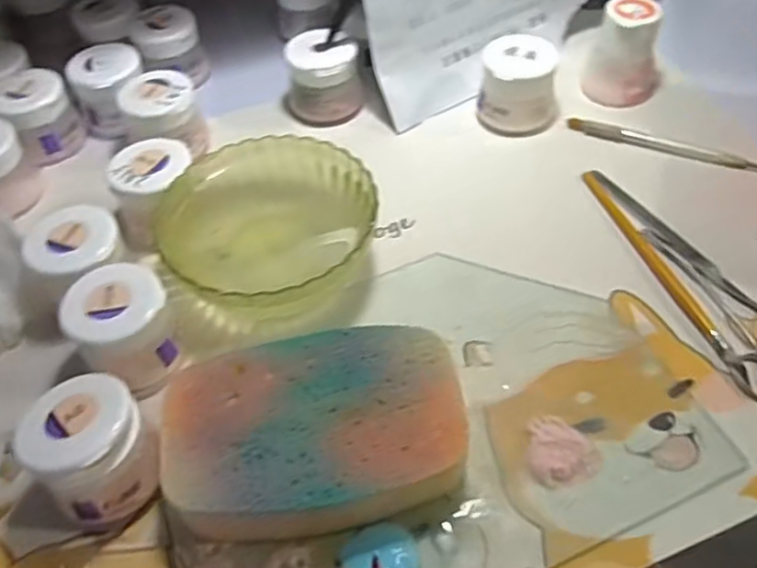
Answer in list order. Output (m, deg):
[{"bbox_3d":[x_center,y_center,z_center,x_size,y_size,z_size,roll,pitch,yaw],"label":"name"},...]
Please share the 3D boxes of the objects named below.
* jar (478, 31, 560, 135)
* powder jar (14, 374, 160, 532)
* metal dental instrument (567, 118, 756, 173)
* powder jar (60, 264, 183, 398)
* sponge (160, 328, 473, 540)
[{"bbox_3d":[0.099,-0.138,0.473,0.052,0.054,0.042,8,53,10],"label":"jar"},{"bbox_3d":[-0.129,0.077,0.310,0.048,0.056,0.052,-2,52,2],"label":"powder jar"},{"bbox_3d":[0.196,-0.093,0.458,0.132,0.008,0.011,17,55,16],"label":"metal dental instrument"},{"bbox_3d":[-0.131,0.023,0.352,0.048,0.045,0.052,-2,52,2],"label":"powder jar"},{"bbox_3d":[-0.029,0.071,0.318,0.136,0.036,0.094,-11,52,-5],"label":"sponge"}]

